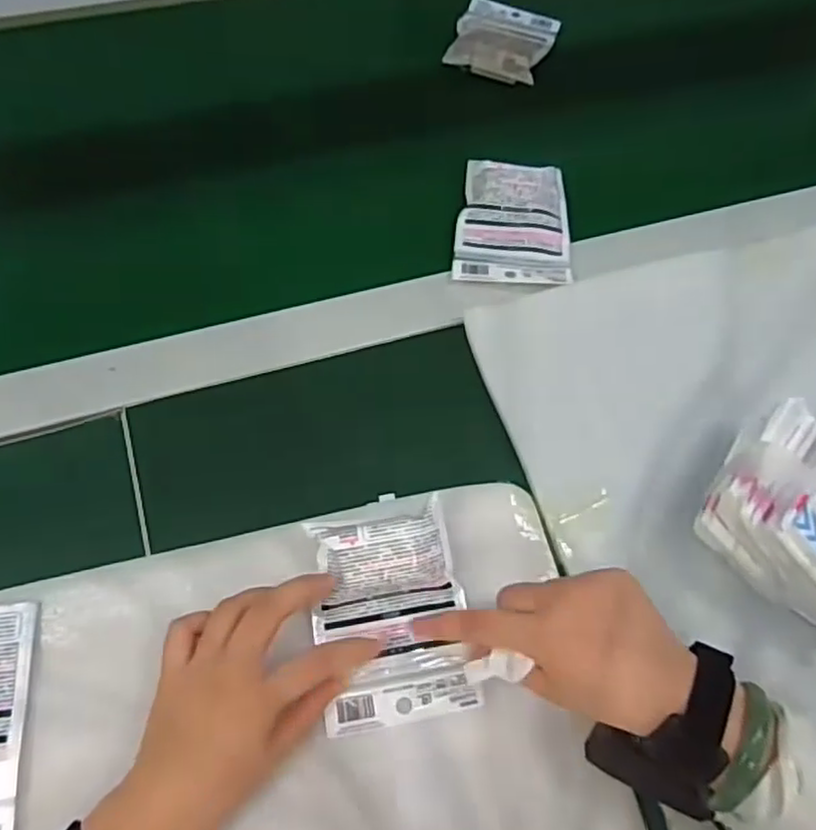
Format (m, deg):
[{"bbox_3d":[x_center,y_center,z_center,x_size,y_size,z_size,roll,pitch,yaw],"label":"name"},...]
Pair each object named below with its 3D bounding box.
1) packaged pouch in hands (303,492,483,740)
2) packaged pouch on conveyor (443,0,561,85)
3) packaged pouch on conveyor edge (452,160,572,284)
[{"bbox_3d":[-0.011,0.124,0.430,0.092,0.037,0.120,-9,65,-8],"label":"packaged pouch in hands"},{"bbox_3d":[0.100,-0.390,0.708,0.097,0.035,0.129,16,65,4],"label":"packaged pouch on conveyor"},{"bbox_3d":[0.091,-0.166,0.593,0.094,0.022,0.122,7,64,0],"label":"packaged pouch on conveyor edge"}]

